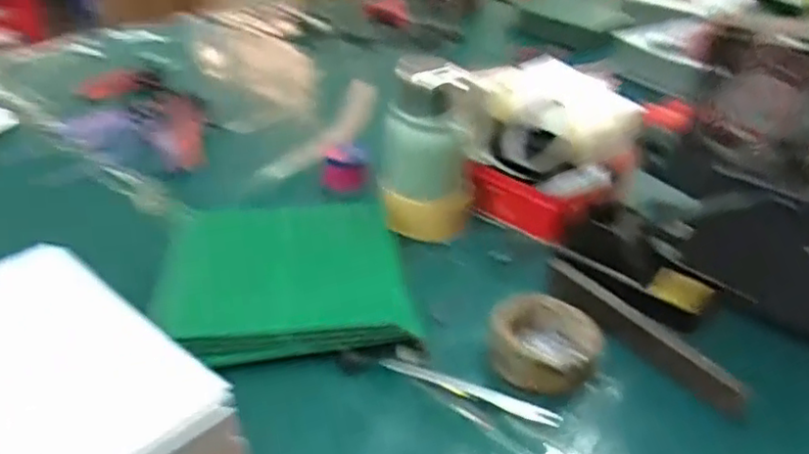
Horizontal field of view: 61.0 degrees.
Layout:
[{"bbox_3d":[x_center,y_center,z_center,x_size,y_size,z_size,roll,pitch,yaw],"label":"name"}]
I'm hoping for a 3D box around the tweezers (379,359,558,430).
[{"bbox_3d":[0.054,0.136,0.571,0.149,0.009,0.015,16,34,14],"label":"tweezers"}]

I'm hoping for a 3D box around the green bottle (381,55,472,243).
[{"bbox_3d":[0.029,-0.079,0.733,0.099,0.183,0.091,8,33,1],"label":"green bottle"}]

